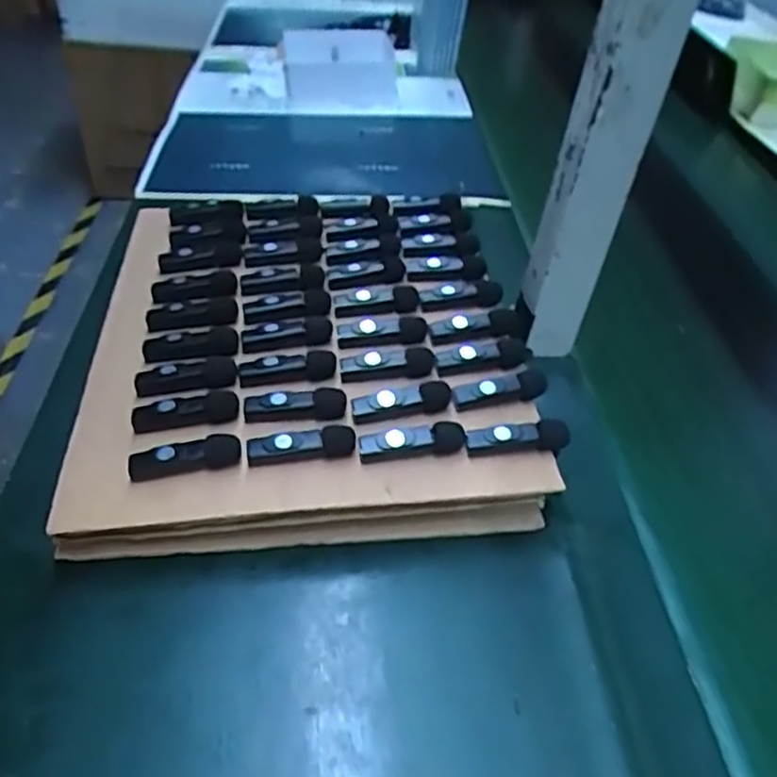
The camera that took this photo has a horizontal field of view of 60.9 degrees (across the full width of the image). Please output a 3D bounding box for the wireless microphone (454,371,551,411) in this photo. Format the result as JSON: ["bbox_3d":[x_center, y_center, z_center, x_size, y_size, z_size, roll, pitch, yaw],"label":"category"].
[{"bbox_3d":[0.074,0.000,0.433,0.063,0.014,0.011,-9,46,-17],"label":"wireless microphone"}]

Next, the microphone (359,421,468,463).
[{"bbox_3d":[0.014,0.032,0.402,0.064,0.020,0.012,-2,44,-10],"label":"microphone"}]

